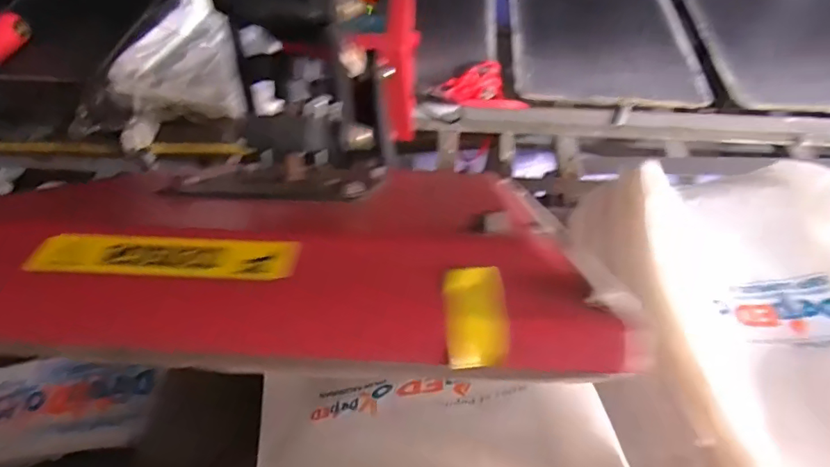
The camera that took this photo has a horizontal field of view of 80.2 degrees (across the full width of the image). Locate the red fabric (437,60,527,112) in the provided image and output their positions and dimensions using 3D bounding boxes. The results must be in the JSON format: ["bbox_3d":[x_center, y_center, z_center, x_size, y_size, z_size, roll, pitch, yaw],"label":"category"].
[{"bbox_3d":[0.150,-0.331,1.078,0.179,0.031,0.137,5,53,6],"label":"red fabric"}]

